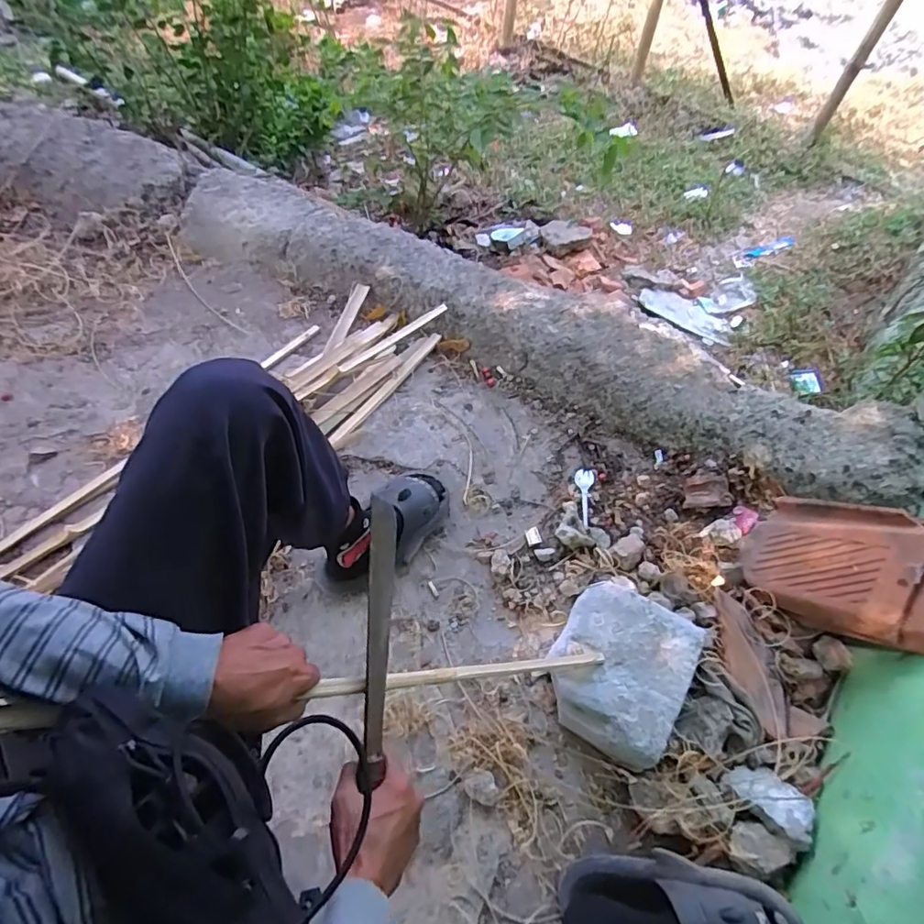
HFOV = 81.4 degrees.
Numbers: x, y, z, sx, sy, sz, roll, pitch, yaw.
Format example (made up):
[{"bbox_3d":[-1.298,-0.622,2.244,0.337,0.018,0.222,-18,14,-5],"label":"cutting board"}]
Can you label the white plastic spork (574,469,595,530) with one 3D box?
[{"bbox_3d":[0.244,0.071,1.059,0.039,0.007,0.145,7,47,1],"label":"white plastic spork"}]

